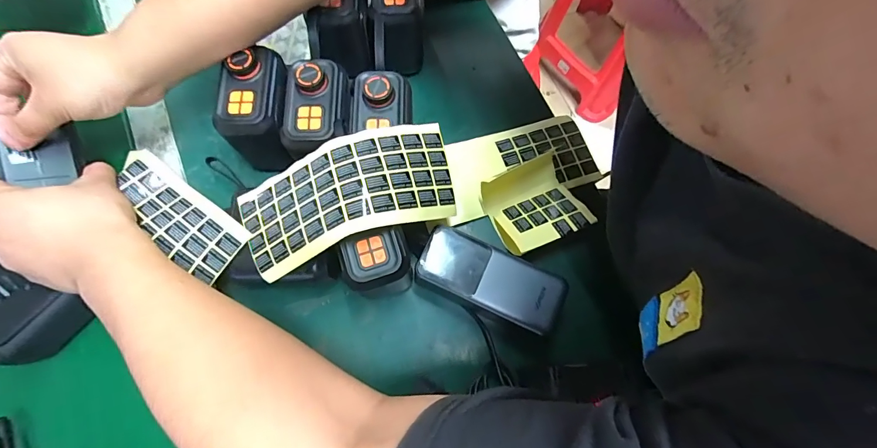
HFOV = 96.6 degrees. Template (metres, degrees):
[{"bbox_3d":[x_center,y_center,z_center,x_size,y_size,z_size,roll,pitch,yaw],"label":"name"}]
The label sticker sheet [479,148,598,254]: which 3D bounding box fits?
[{"bbox_3d":[0.095,-0.022,0.397,0.089,0.025,0.089,-21,77,-7],"label":"label sticker sheet"}]

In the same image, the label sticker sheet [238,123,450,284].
[{"bbox_3d":[-0.075,-0.024,0.324,0.183,0.045,0.087,-18,76,-7],"label":"label sticker sheet"}]

